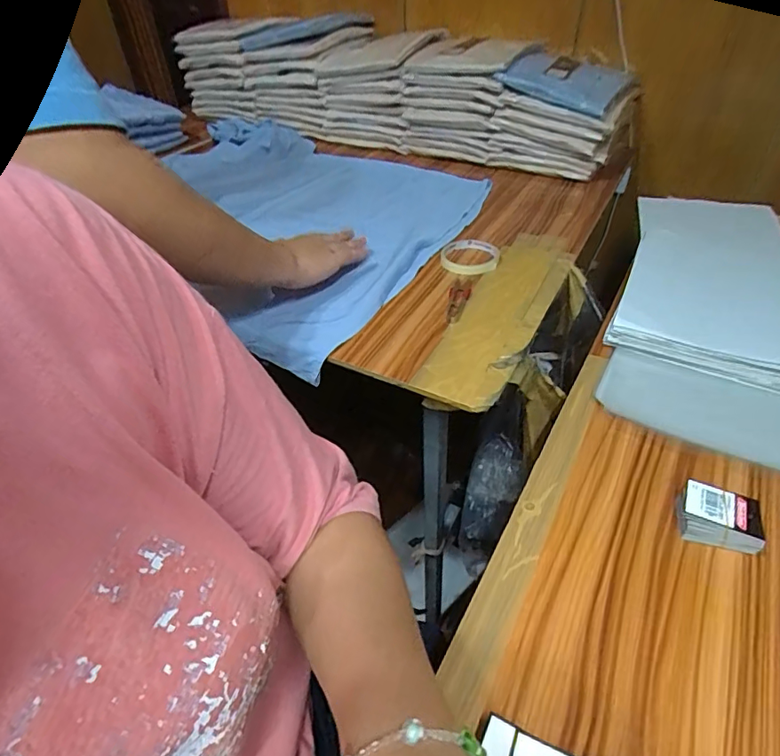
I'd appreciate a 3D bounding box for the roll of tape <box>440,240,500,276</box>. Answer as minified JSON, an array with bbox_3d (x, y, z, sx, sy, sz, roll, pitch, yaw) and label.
[{"bbox_3d":[0.117,-0.179,0.730,0.082,0.022,0.082,8,42,12],"label":"roll of tape"}]

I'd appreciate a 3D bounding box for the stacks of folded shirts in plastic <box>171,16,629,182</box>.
[{"bbox_3d":[-0.029,-0.624,1.080,0.979,0.236,0.183,19,45,23],"label":"stacks of folded shirts in plastic"}]

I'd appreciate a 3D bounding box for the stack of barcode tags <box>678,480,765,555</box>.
[{"bbox_3d":[0.255,0.108,0.388,0.055,0.025,0.044,11,43,15],"label":"stack of barcode tags"}]

